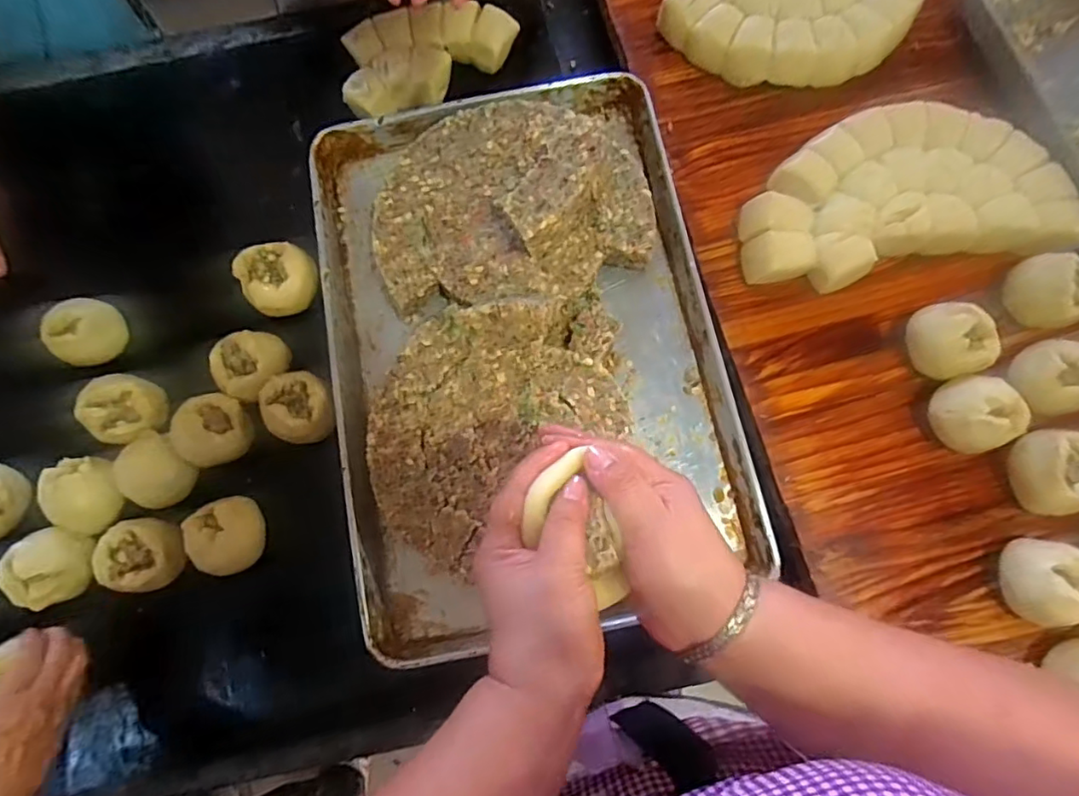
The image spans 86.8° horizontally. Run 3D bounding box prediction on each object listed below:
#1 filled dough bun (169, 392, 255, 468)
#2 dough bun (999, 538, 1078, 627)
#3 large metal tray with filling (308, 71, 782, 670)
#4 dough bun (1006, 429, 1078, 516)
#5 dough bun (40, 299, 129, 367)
[{"bbox_3d":[-0.347,0.034,0.607,0.071,0.045,0.074,-18,77,-3],"label":"filled dough bun"},{"bbox_3d":[0.470,0.169,0.521,0.072,0.063,0.075,5,76,2],"label":"dough bun"},{"bbox_3d":[-0.024,-0.085,0.605,0.406,0.109,0.574,-12,77,-2],"label":"large metal tray with filling"},{"bbox_3d":[0.488,0.071,0.541,0.055,0.067,0.074,-6,75,-1],"label":"dough bun"},{"bbox_3d":[-0.506,-0.076,0.630,0.087,0.045,0.071,24,78,6],"label":"dough bun"}]

